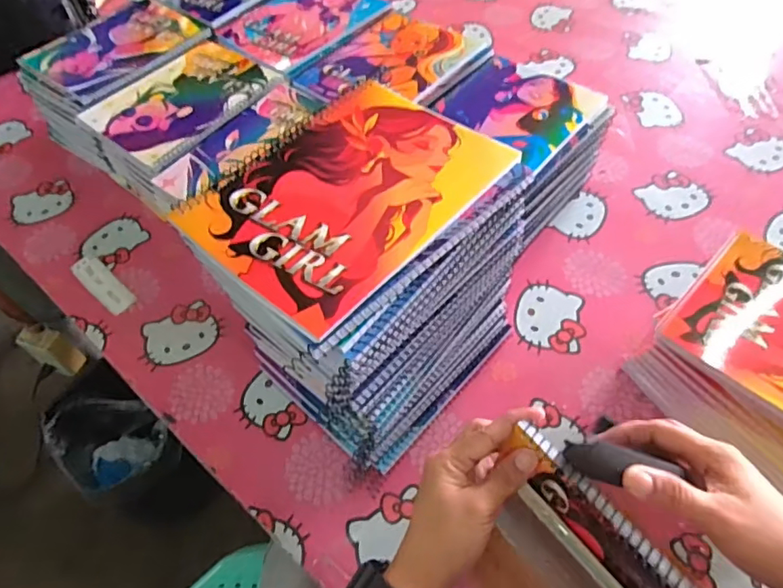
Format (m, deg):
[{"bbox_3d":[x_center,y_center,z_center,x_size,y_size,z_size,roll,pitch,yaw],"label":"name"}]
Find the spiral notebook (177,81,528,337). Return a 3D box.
[{"bbox_3d":[-0.030,-0.075,0.365,0.148,0.009,0.198,35,64,25],"label":"spiral notebook"}]

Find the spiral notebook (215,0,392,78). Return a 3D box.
[{"bbox_3d":[-0.120,-0.376,0.729,0.169,0.008,0.199,36,65,25],"label":"spiral notebook"}]

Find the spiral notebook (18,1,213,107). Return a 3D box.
[{"bbox_3d":[-0.365,-0.331,0.715,0.164,0.007,0.200,35,64,25],"label":"spiral notebook"}]

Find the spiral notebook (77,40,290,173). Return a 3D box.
[{"bbox_3d":[-0.250,-0.237,0.639,0.158,0.008,0.200,35,64,25],"label":"spiral notebook"}]

